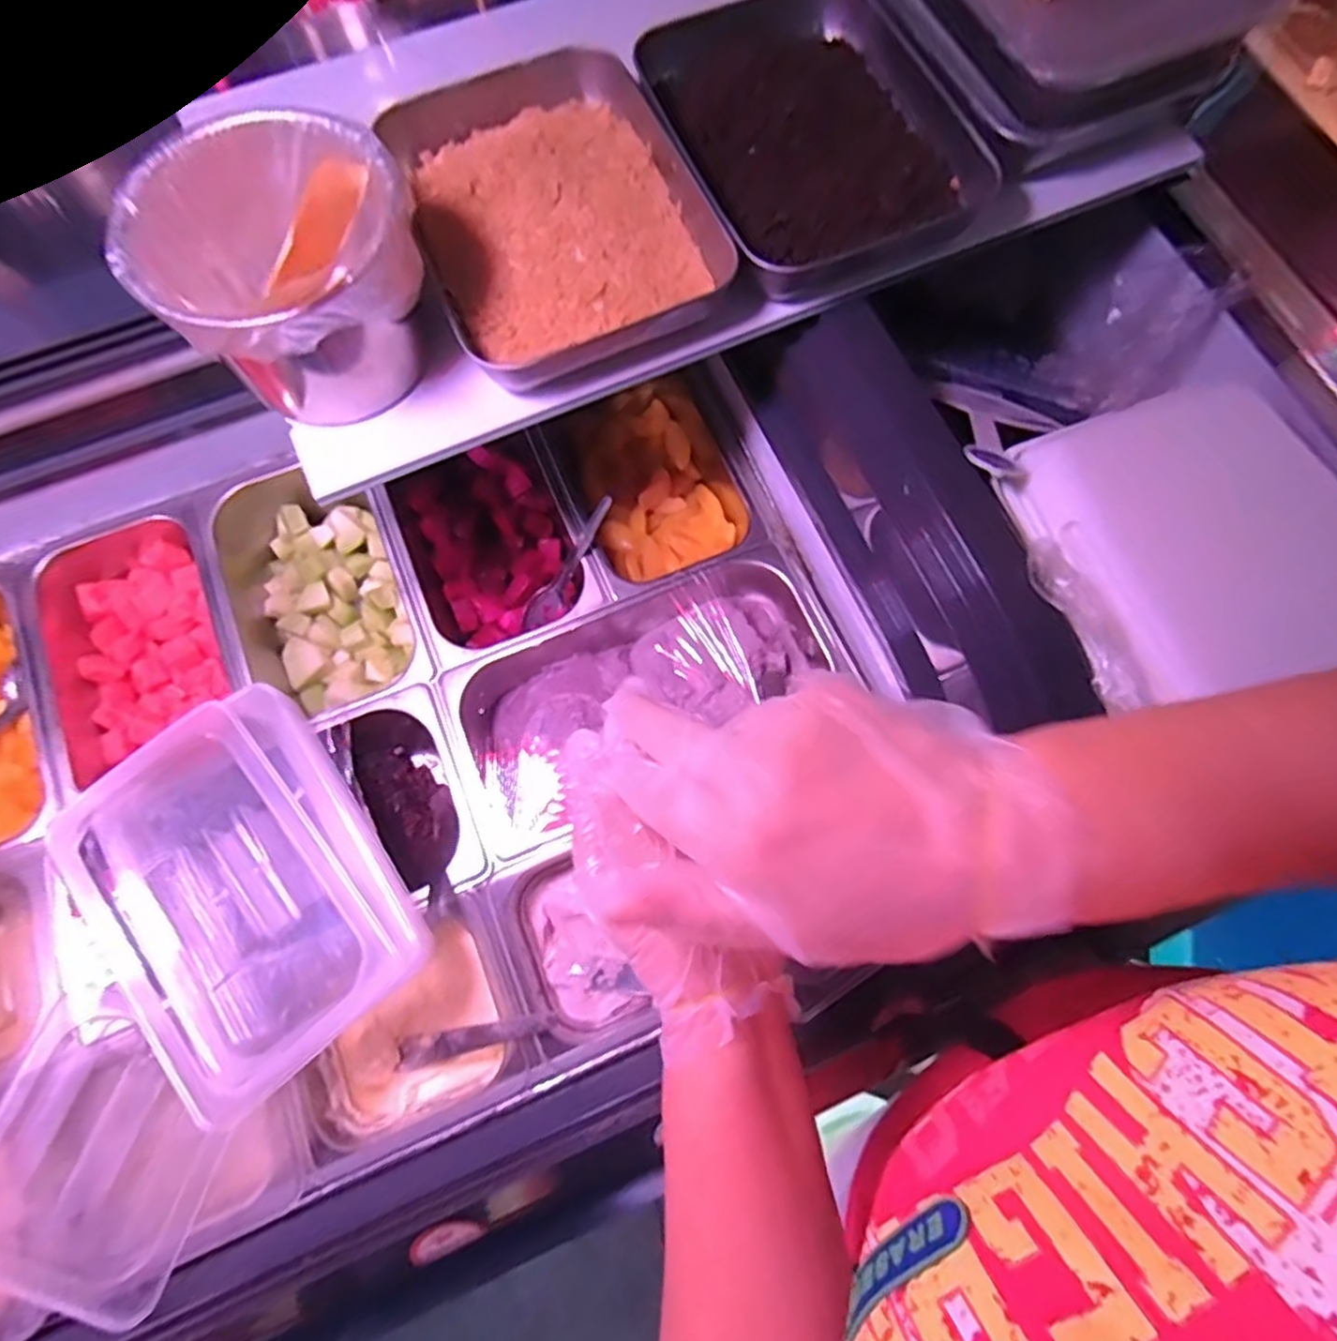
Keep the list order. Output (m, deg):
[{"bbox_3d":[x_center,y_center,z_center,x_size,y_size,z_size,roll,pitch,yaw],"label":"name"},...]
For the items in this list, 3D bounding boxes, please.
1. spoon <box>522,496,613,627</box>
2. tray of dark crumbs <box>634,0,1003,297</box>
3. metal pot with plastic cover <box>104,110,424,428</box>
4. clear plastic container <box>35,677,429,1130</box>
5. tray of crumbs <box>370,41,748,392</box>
[{"bbox_3d":[-0.091,-0.097,0.643,0.032,0.024,0.150,48,122,13],"label":"spoon"},{"bbox_3d":[0.104,-0.390,0.513,0.201,0.045,0.242,-25,75,-7],"label":"tray of dark crumbs"},{"bbox_3d":[-0.236,-0.247,0.449,0.148,0.113,0.154,0,73,0],"label":"metal pot with plastic cover"},{"bbox_3d":[-0.319,0.165,0.532,0.187,0.067,0.267,-37,76,-10],"label":"clear plastic container"},{"bbox_3d":[-0.086,-0.338,0.501,0.191,0.041,0.254,-24,75,-7],"label":"tray of crumbs"}]

